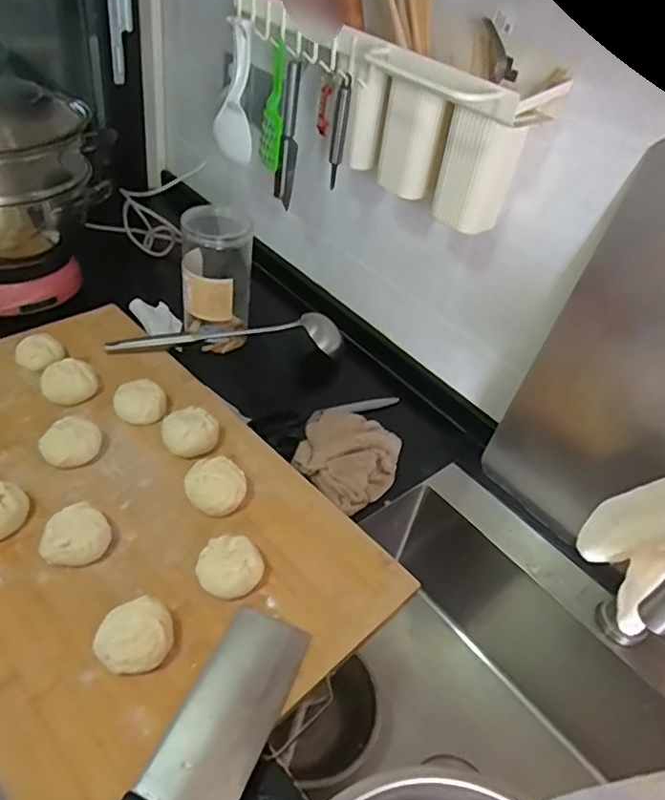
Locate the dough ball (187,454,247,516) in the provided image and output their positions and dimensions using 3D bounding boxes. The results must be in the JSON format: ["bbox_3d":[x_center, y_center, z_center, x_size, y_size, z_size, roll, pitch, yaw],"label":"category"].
[{"bbox_3d":[-0.131,0.099,0.664,0.063,0.042,0.055,-3,44,-16],"label":"dough ball"}]

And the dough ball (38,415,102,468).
[{"bbox_3d":[-0.304,0.048,0.686,0.050,0.045,0.066,27,44,17],"label":"dough ball"}]

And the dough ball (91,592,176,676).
[{"bbox_3d":[-0.178,0.213,0.529,0.065,0.040,0.057,-10,46,-23],"label":"dough ball"}]

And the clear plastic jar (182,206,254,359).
[{"bbox_3d":[-0.170,-0.177,0.872,0.099,0.193,0.099,7,42,-6],"label":"clear plastic jar"}]

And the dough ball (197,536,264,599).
[{"bbox_3d":[-0.103,0.172,0.593,0.062,0.037,0.058,3,44,-3],"label":"dough ball"}]

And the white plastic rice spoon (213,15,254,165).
[{"bbox_3d":[-0.141,-0.435,0.831,0.057,0.176,0.048,1,43,-12],"label":"white plastic rice spoon"}]

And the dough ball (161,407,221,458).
[{"bbox_3d":[-0.173,0.042,0.719,0.065,0.041,0.054,3,42,-10],"label":"dough ball"}]

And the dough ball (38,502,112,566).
[{"bbox_3d":[-0.261,0.138,0.594,0.048,0.035,0.062,34,51,26],"label":"dough ball"}]

